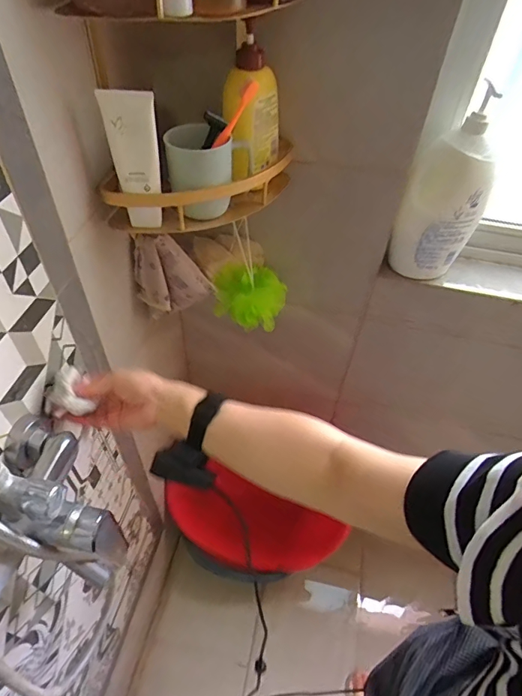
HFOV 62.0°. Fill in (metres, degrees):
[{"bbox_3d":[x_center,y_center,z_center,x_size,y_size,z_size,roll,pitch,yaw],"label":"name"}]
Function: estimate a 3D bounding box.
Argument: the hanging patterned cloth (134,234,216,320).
[{"bbox_3d":[-0.142,-0.112,0.711,0.121,0.135,0.038,-8,49,-11],"label":"hanging patterned cloth"}]

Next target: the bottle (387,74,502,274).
[{"bbox_3d":[0.299,-0.253,0.702,0.138,0.310,0.067,8,46,3],"label":"bottle"}]

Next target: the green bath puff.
[{"bbox_3d":[-0.018,-0.098,0.794,0.121,0.084,0.110,20,50,13],"label":"green bath puff"}]

